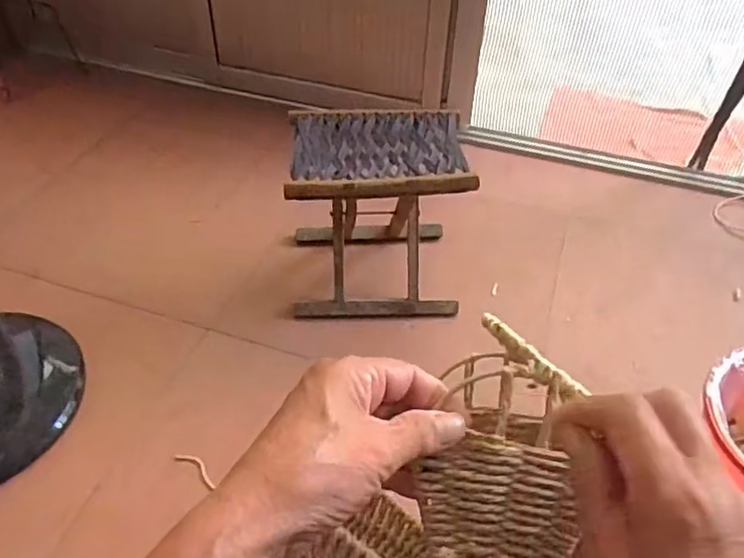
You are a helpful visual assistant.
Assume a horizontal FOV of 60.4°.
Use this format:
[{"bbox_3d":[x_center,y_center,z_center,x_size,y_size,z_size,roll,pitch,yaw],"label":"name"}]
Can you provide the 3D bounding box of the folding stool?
[{"bbox_3d":[0.007,-0.114,1.203,0.297,0.321,0.254,-2,46,-2],"label":"folding stool"}]

